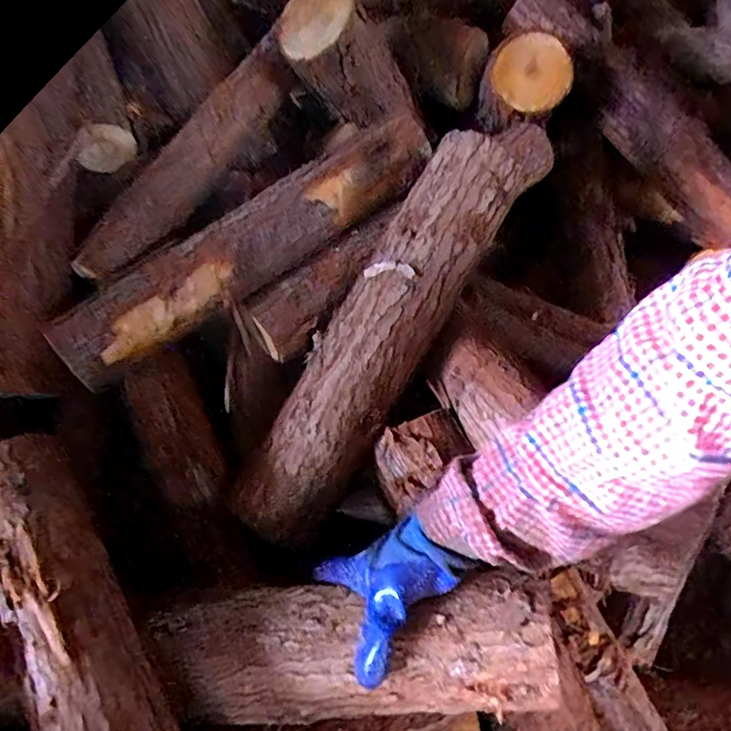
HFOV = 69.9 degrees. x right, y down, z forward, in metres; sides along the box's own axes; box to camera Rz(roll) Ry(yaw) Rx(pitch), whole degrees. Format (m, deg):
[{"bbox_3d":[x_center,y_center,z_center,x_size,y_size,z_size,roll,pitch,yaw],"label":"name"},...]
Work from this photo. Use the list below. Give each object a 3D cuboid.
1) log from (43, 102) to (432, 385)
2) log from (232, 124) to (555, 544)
[{"bbox_3d":[-0.122,-0.156,0.612,0.506,0.081,0.078,-37,47,-15],"label":"log"},{"bbox_3d":[0.020,-0.042,0.577,0.103,0.086,0.495,30,86,37],"label":"log"}]

